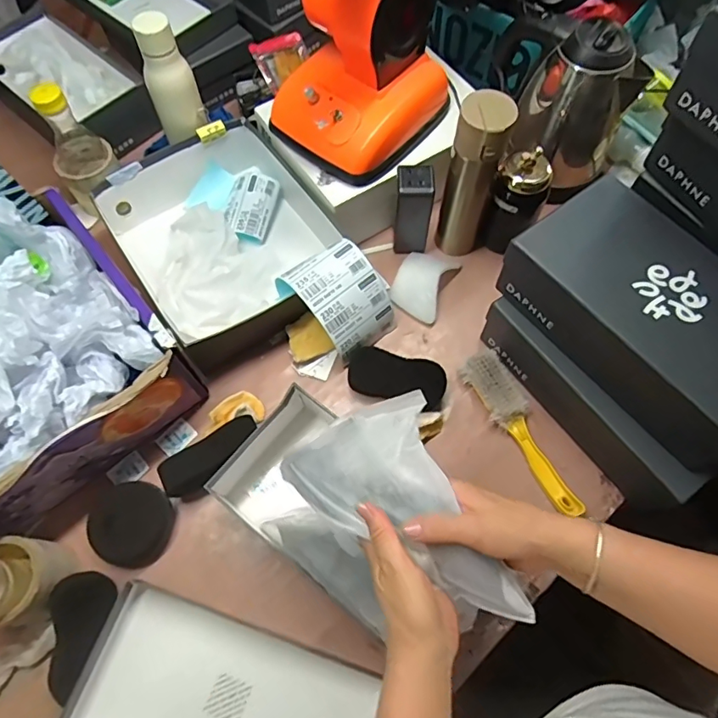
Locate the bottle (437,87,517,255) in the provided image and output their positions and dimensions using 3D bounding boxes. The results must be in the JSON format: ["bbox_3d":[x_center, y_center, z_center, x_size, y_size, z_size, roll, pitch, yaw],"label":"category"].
[{"bbox_3d":[0.150,-0.232,0.672,0.062,0.238,0.065,-39,71,-15],"label":"bottle"}]

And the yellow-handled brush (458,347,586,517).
[{"bbox_3d":[0.207,0.088,0.640,0.054,0.035,0.228,-27,69,-11],"label":"yellow-handled brush"}]

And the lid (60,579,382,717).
[{"bbox_3d":[-0.141,0.367,0.526,0.297,0.024,0.168,17,67,8],"label":"lid"}]

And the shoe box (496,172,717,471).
[{"bbox_3d":[0.315,-0.050,0.551,0.151,0.095,0.288,-36,71,-14],"label":"shoe box"}]

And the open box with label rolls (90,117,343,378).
[{"bbox_3d":[-0.205,-0.168,0.748,0.274,0.091,0.322,-34,70,-13],"label":"open box with label rolls"}]

